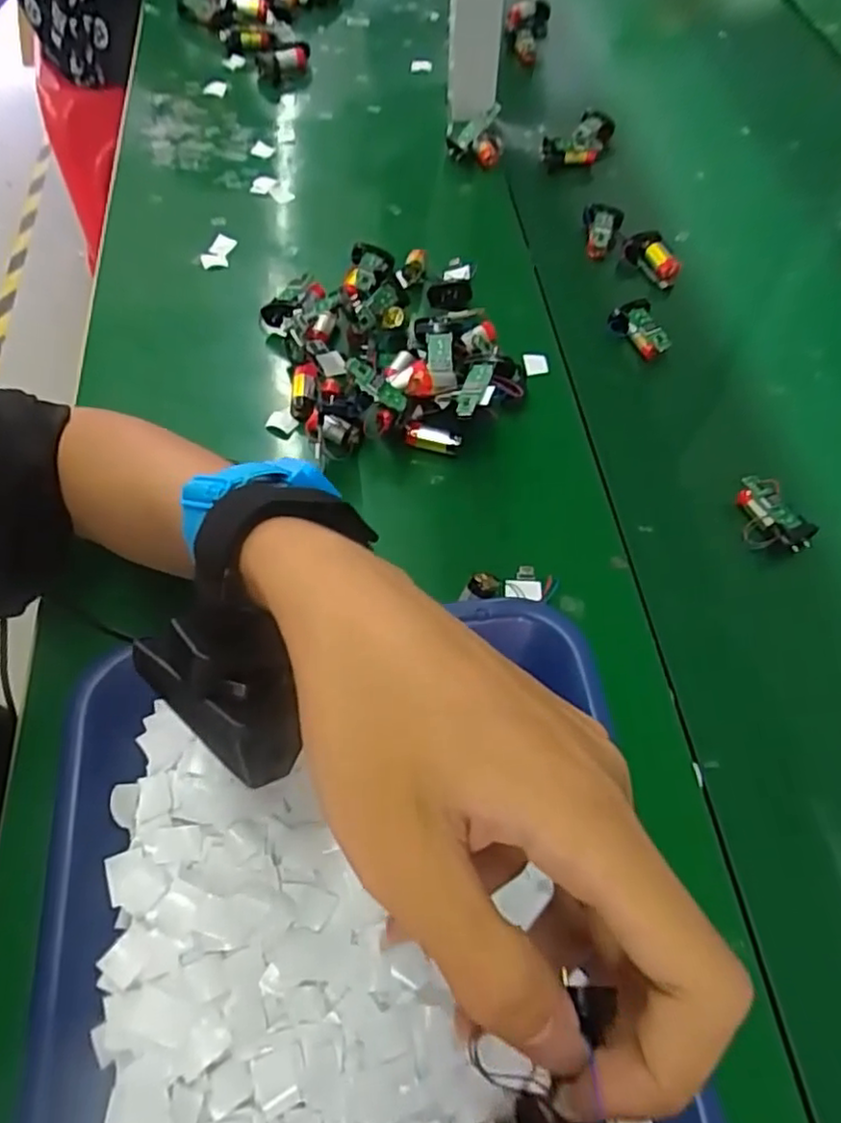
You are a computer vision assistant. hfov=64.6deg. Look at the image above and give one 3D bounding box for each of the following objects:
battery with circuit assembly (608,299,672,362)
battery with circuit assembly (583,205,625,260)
[{"bbox_3d":[0.162,-0.171,0.496,0.029,0.021,0.045,-15,61,-13],"label":"battery with circuit assembly"},{"bbox_3d":[0.151,-0.276,0.559,0.031,0.023,0.049,14,59,4],"label":"battery with circuit assembly"}]

